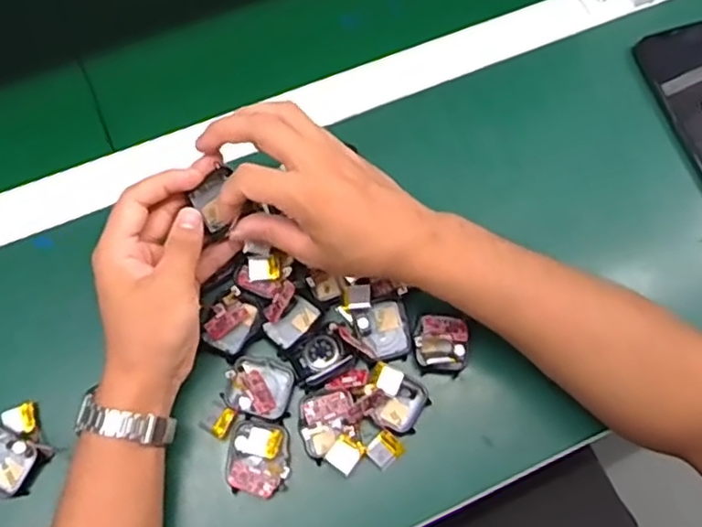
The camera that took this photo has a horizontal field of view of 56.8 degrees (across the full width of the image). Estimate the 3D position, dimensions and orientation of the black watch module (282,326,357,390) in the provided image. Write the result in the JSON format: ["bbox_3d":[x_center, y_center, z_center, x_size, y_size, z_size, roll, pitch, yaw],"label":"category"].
[{"bbox_3d":[-0.021,0.064,0.449,0.041,0.013,0.036,-31,74,-13],"label":"black watch module"}]

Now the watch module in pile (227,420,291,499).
[{"bbox_3d":[-0.062,0.130,0.434,0.039,0.016,0.047,0,70,-3],"label":"watch module in pile"}]

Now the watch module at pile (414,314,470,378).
[{"bbox_3d":[0.065,0.057,0.458,0.039,0.020,0.040,7,69,0],"label":"watch module at pile"}]

